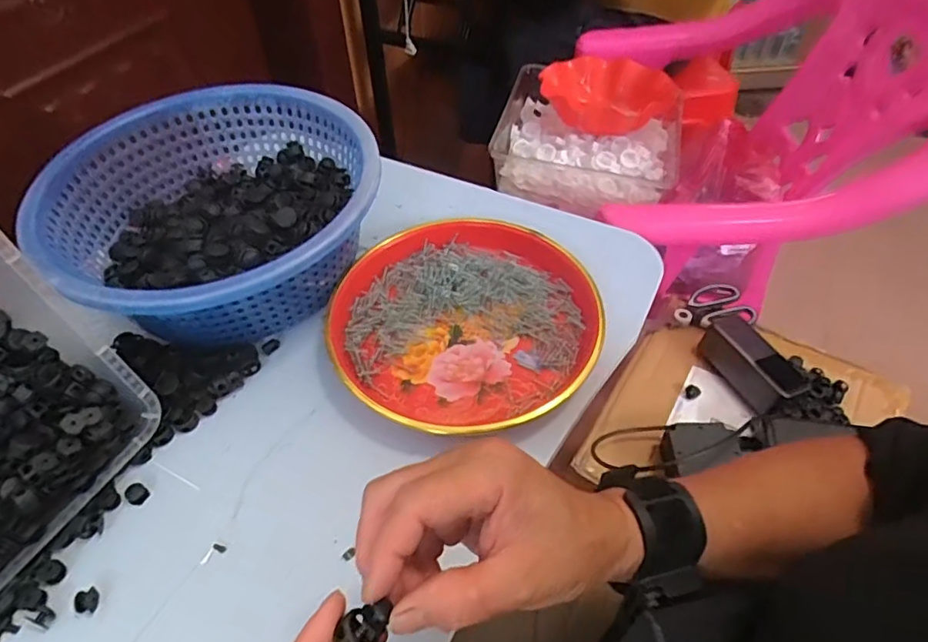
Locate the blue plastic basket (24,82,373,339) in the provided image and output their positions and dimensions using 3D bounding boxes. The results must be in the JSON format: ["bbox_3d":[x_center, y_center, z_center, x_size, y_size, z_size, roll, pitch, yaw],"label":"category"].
[{"bbox_3d":[-0.212,-0.093,0.505,0.263,0.099,0.264,-1,49,1],"label":"blue plastic basket"}]

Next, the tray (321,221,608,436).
[{"bbox_3d":[0.000,-0.003,0.476,0.216,0.026,0.210,-1,49,1],"label":"tray"}]

